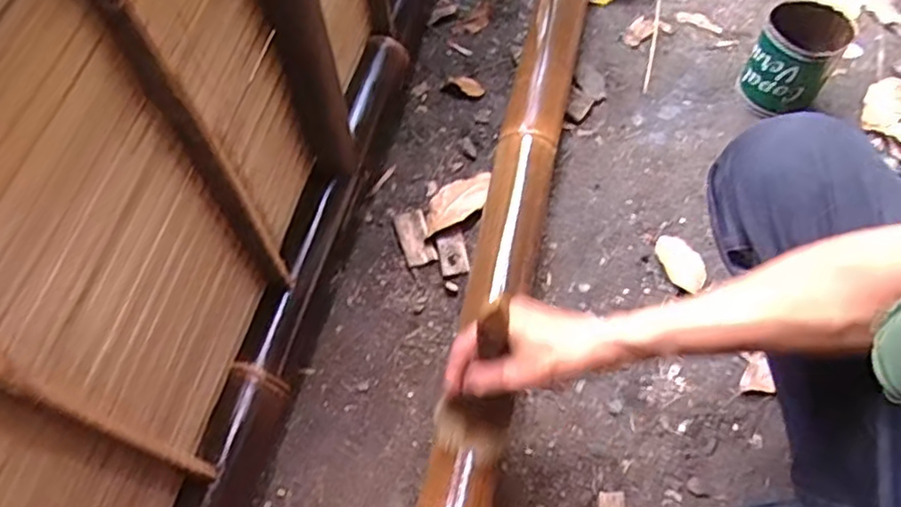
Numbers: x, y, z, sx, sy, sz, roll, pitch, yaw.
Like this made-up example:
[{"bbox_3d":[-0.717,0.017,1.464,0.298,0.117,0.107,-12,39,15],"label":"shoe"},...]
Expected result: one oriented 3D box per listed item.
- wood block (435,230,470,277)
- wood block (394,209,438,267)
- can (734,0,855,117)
[{"bbox_3d":[0.003,-0.001,0.778,0.034,0.009,0.055,-8,63,-5],"label":"wood block"},{"bbox_3d":[-0.043,-0.021,0.795,0.035,0.006,0.074,-16,64,-9],"label":"wood block"},{"bbox_3d":[0.434,-0.246,0.836,0.092,0.119,0.089,0,62,-1],"label":"can"}]

